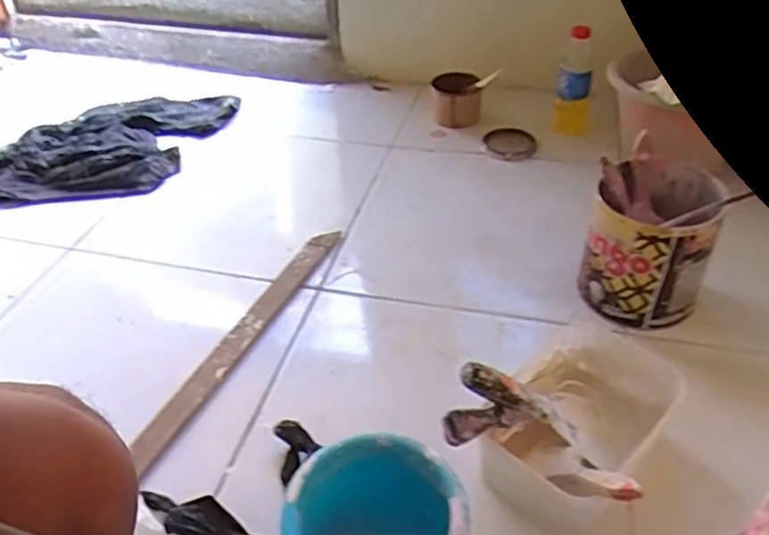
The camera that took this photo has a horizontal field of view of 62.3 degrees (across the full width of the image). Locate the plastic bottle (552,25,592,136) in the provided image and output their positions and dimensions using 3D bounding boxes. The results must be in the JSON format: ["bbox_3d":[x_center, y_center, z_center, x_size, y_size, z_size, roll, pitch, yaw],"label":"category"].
[{"bbox_3d":[0.342,-0.323,1.135,0.067,0.190,0.053,10,42,15],"label":"plastic bottle"}]

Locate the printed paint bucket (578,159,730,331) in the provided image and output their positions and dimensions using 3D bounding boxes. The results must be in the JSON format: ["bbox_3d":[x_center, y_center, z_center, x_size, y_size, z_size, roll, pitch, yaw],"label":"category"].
[{"bbox_3d":[0.334,-0.032,0.811,0.140,0.158,0.160,10,42,15],"label":"printed paint bucket"}]

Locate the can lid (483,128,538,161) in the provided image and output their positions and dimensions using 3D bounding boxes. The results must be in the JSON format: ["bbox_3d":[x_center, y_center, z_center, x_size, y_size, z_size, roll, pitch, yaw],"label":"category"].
[{"bbox_3d":[0.229,-0.229,1.162,0.094,0.017,0.106,7,41,12],"label":"can lid"}]

